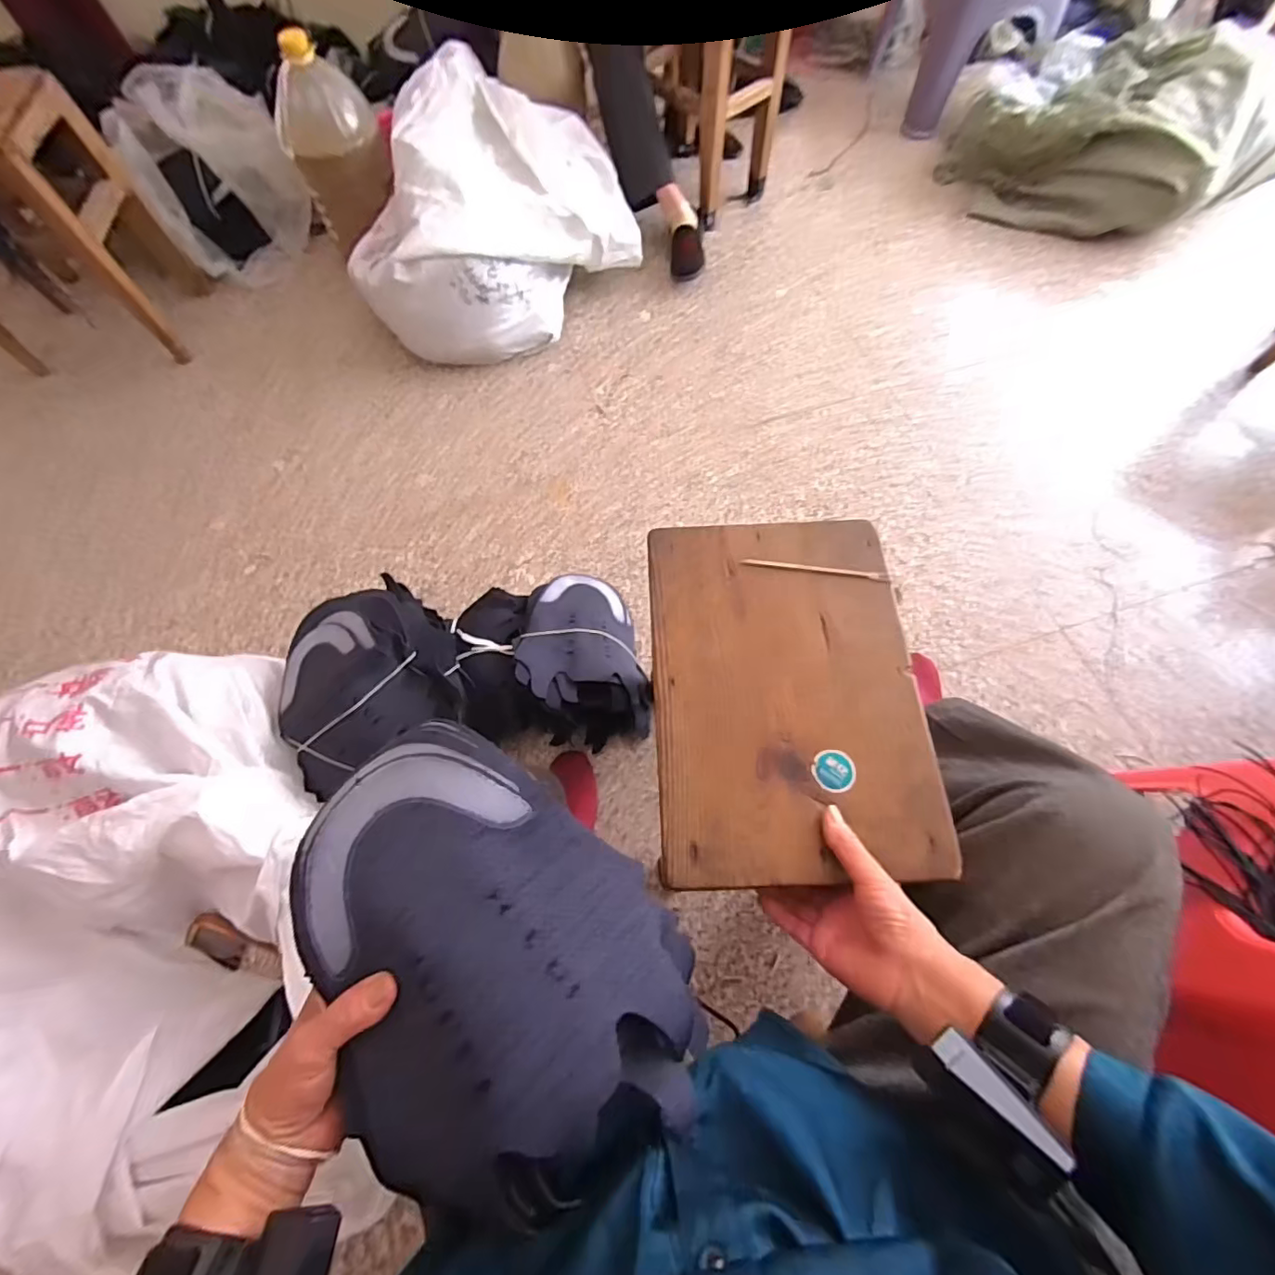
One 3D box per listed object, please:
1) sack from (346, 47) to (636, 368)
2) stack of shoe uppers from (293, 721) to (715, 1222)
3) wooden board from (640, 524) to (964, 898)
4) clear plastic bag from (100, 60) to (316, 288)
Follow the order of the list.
[{"bbox_3d":[-0.279,-0.877,1.208,0.492,0.285,0.604,19,68,10],"label":"sack"},{"bbox_3d":[-0.092,0.193,0.345,0.194,0.076,0.268,-34,71,-13],"label":"stack of shoe uppers"},{"bbox_3d":[0.129,0.039,0.491,0.225,0.014,0.322,-2,67,0],"label":"wooden board"},{"bbox_3d":[-0.972,-1.075,1.308,0.312,0.293,0.335,-31,69,-12],"label":"clear plastic bag"}]

